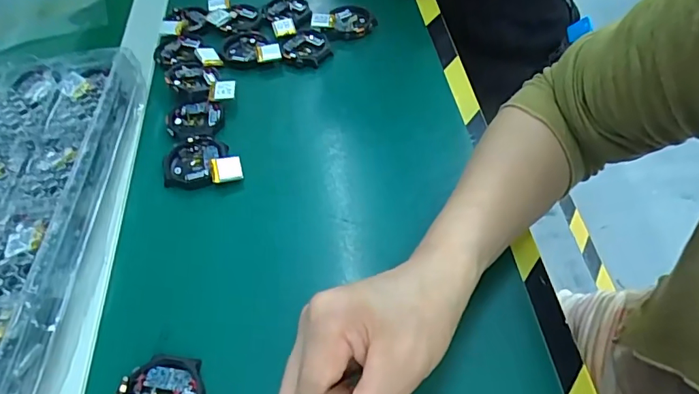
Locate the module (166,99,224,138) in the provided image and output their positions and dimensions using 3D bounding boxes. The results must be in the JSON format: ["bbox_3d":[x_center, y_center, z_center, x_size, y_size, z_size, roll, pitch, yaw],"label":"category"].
[{"bbox_3d":[-0.134,-0.069,0.421,0.046,0.008,0.044,-2,52,3],"label":"module"}]

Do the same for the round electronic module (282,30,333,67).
[{"bbox_3d":[-0.042,-0.146,0.474,0.046,0.013,0.044,-2,52,3],"label":"round electronic module"}]

